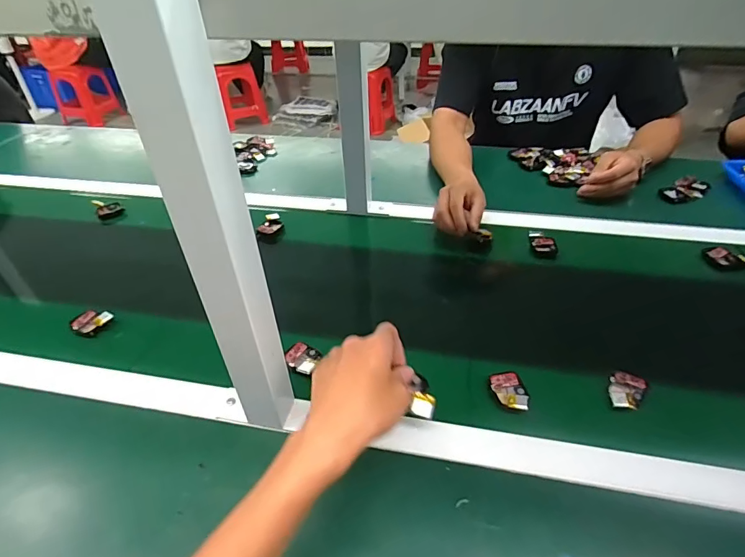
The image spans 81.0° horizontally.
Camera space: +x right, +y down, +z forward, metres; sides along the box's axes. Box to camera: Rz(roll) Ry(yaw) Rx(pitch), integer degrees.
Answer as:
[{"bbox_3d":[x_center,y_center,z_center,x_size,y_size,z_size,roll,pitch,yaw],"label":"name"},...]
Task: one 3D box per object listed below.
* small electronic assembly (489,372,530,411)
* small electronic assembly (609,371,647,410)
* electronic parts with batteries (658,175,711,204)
[{"bbox_3d":[0.156,0.125,0.488,0.034,0.015,0.059,-9,40,-11],"label":"small electronic assembly"},{"bbox_3d":[0.281,0.124,0.485,0.035,0.010,0.050,27,46,29],"label":"small electronic assembly"},{"bbox_3d":[0.615,-0.175,0.851,0.116,0.030,0.055,-24,45,-27],"label":"electronic parts with batteries"}]

